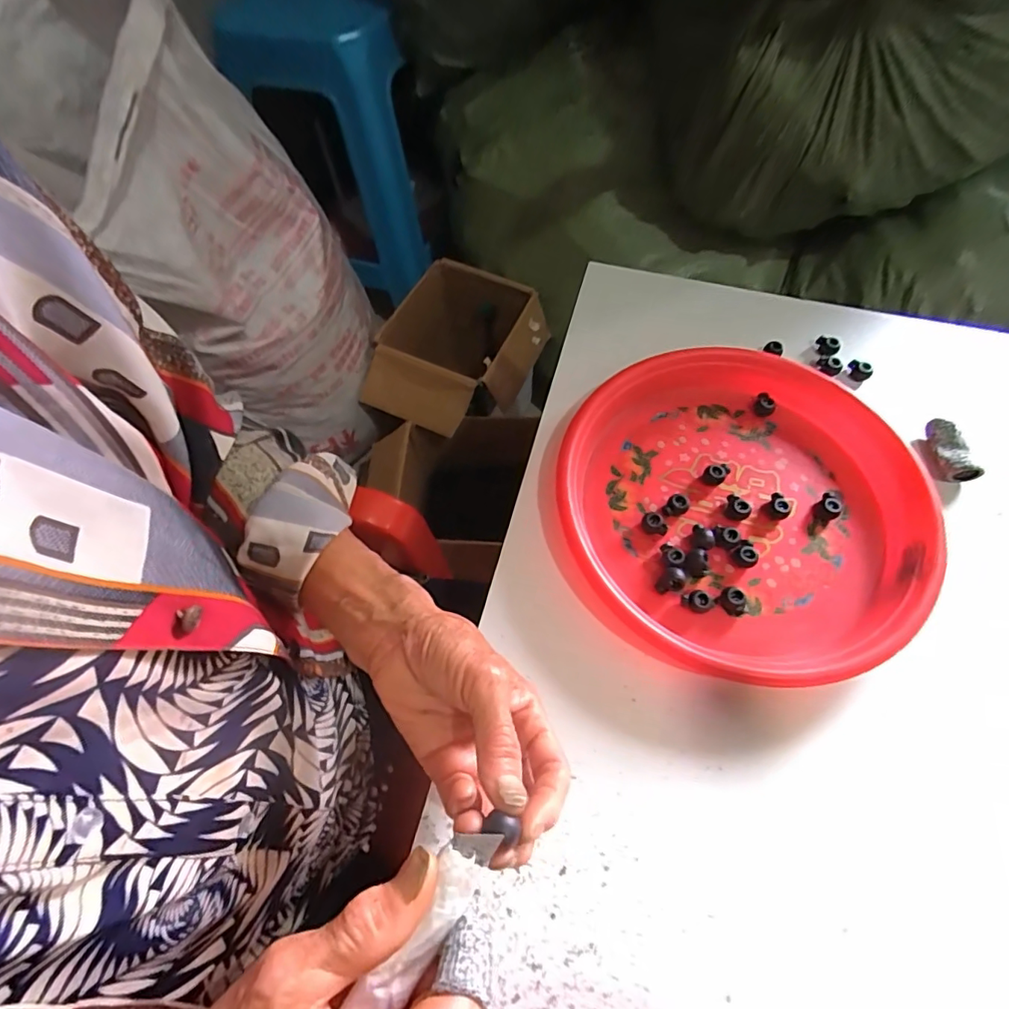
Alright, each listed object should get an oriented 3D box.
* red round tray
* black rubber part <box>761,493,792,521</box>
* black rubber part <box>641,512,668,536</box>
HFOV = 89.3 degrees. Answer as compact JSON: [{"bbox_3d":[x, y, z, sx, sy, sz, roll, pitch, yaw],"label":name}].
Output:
[{"bbox_3d":[0.165,0.000,0.364,0.233,0.036,0.242,0,64,1],"label":"red round tray"},{"bbox_3d":[0.200,0.003,0.375,0.016,0.014,0.017,0,64,1],"label":"black rubber part"},{"bbox_3d":[0.108,0.015,0.367,0.017,0.013,0.013,12,65,6],"label":"black rubber part"}]

